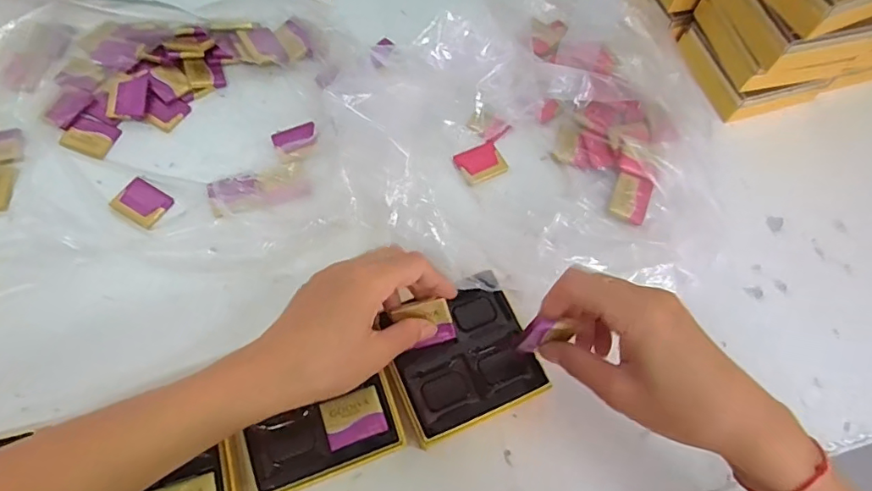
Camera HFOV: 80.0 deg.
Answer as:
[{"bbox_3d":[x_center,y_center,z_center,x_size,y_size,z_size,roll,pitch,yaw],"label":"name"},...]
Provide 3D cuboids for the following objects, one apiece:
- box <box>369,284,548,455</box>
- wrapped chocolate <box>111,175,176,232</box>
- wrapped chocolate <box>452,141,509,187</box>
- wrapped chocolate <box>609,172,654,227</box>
[{"bbox_3d":[0.016,0.083,0.370,0.098,0.033,0.086,-22,69,-13],"label":"box"},{"bbox_3d":[-0.237,-0.034,0.420,0.041,0.007,0.032,30,67,10],"label":"wrapped chocolate"},{"bbox_3d":[0.039,-0.072,0.450,0.041,0.004,0.033,-26,70,-14],"label":"wrapped chocolate"},{"bbox_3d":[0.165,-0.040,0.436,0.030,0.005,0.040,18,66,5],"label":"wrapped chocolate"}]

